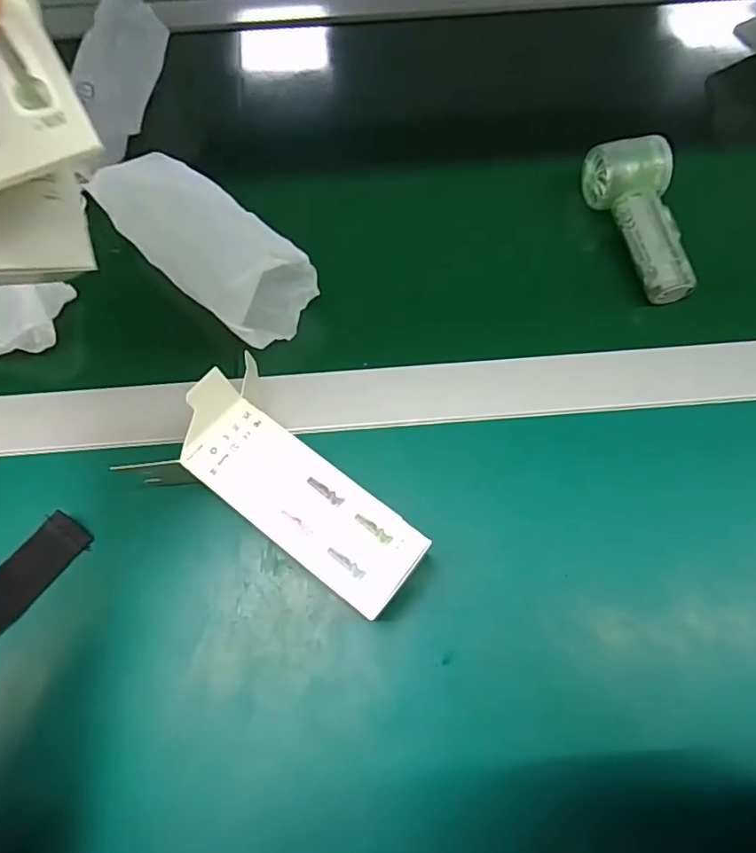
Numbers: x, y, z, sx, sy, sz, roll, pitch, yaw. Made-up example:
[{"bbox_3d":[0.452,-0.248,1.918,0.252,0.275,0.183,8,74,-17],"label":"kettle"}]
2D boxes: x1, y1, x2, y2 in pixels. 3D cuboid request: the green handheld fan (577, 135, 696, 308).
[{"bbox_3d":[0.172,-0.137,0.359,0.046,0.033,0.109,-5,67,-2],"label":"green handheld fan"}]

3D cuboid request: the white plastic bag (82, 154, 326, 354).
[{"bbox_3d":[-0.118,-0.119,0.355,0.163,0.050,0.066,38,72,15],"label":"white plastic bag"}]

